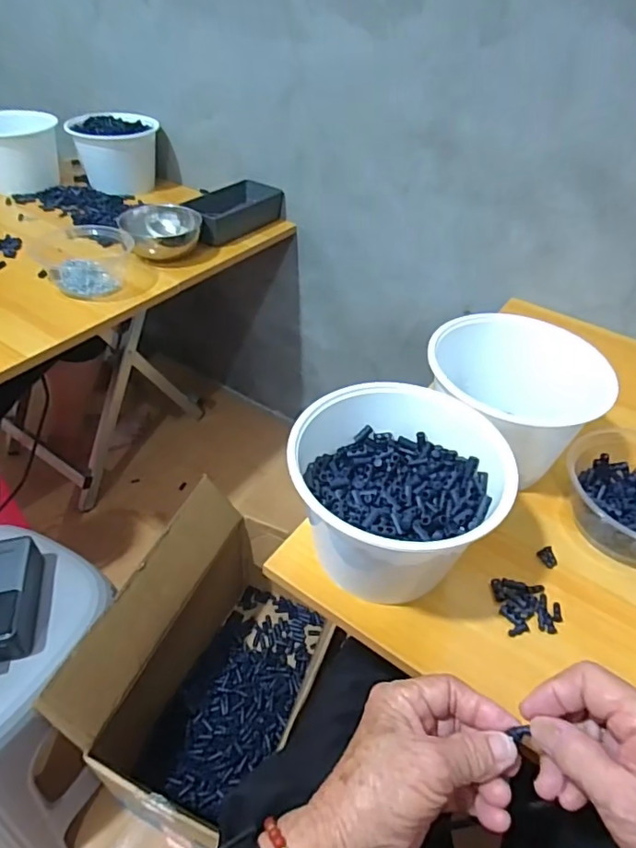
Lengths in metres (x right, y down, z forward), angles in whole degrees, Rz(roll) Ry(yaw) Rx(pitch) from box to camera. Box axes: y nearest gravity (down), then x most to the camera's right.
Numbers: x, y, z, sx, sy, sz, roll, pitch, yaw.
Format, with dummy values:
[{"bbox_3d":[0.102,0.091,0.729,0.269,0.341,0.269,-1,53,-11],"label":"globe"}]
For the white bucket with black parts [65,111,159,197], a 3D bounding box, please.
[{"bbox_3d":[-0.398,-0.542,1.063,0.167,0.101,0.130,-12,46,-17],"label":"white bucket with black parts"}]

